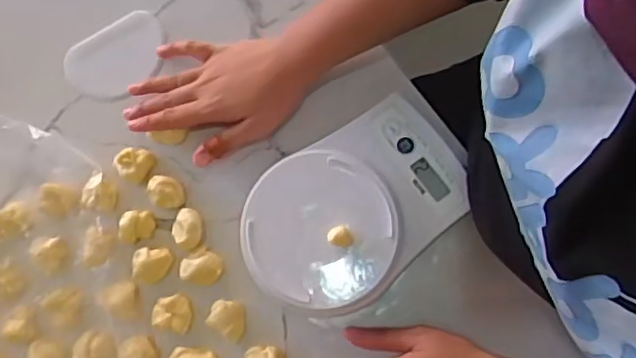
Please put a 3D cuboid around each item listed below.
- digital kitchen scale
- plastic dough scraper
[{"bbox_3d":[0.032,0.027,0.516,0.196,0.052,0.135,-36,78,0],"label":"digital kitchen scale"},{"bbox_3d":[-0.194,-0.118,0.581,0.097,0.004,0.063,-33,78,1],"label":"plastic dough scraper"}]

